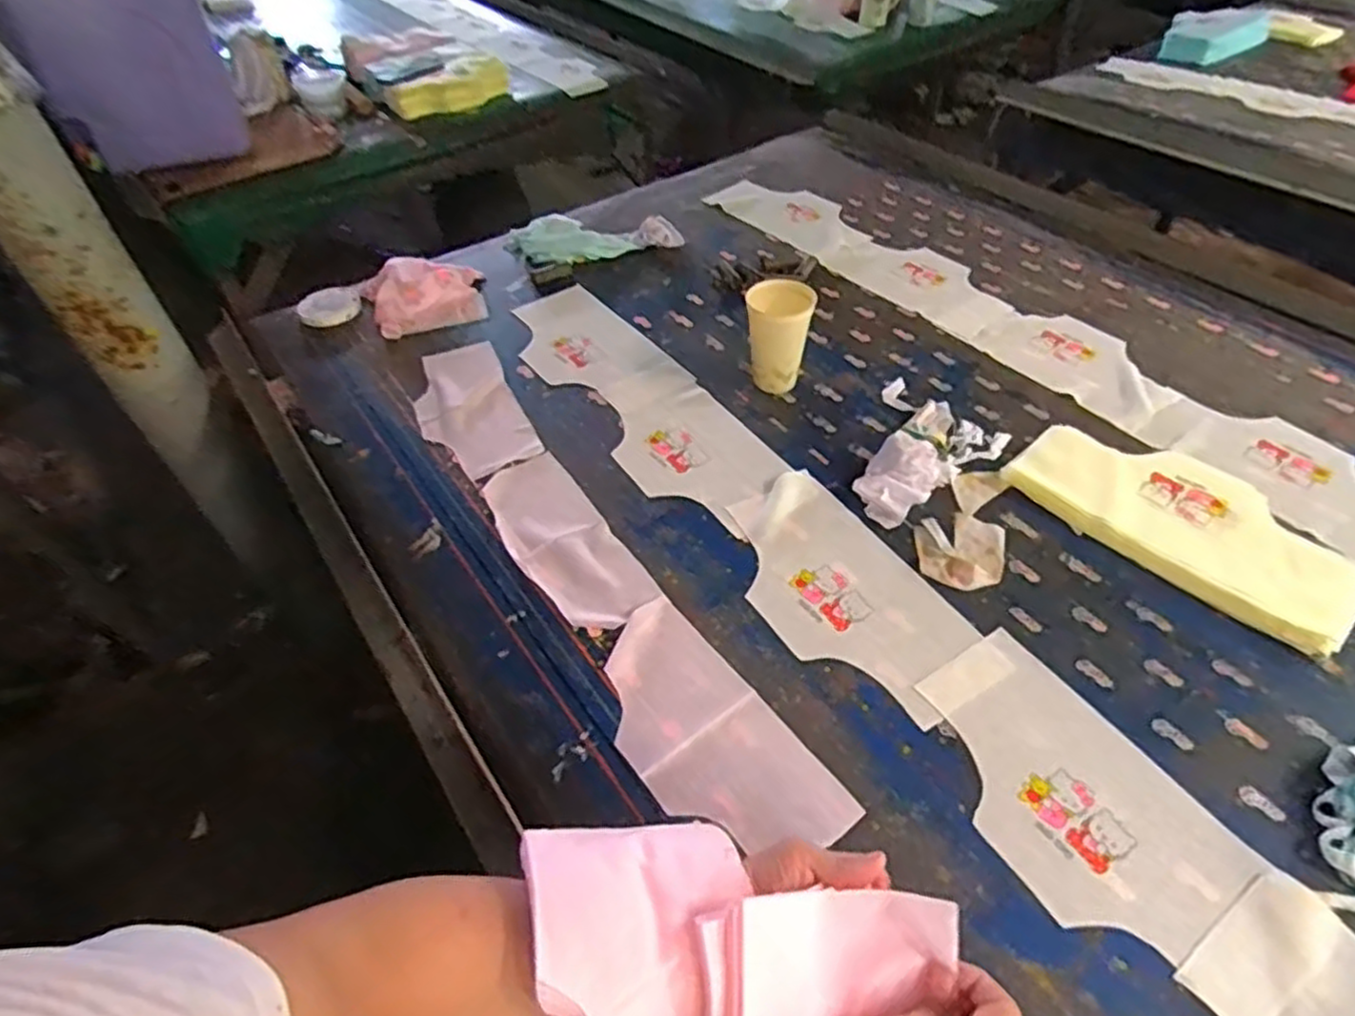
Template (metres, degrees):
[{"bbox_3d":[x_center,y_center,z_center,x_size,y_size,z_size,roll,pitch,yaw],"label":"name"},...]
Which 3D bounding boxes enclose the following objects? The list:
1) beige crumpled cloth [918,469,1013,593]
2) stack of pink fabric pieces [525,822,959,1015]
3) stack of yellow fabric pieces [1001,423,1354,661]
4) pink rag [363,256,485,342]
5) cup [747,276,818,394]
[{"bbox_3d":[0.318,0.017,0.815,0.090,0.015,0.189,14,50,14],"label":"beige crumpled cloth"},{"bbox_3d":[0.019,0.268,0.436,0.231,0.075,0.160,15,48,14],"label":"stack of pink fabric pieces"},{"bbox_3d":[0.551,0.008,0.804,0.164,0.022,0.335,-35,56,-26],"label":"stack of yellow fabric pieces"},{"bbox_3d":[-0.390,-0.332,1.146,0.170,0.043,0.153,-19,50,-15],"label":"pink rag"},{"bbox_3d":[0.131,-0.225,0.969,0.085,0.132,0.073,5,49,7],"label":"cup"}]

